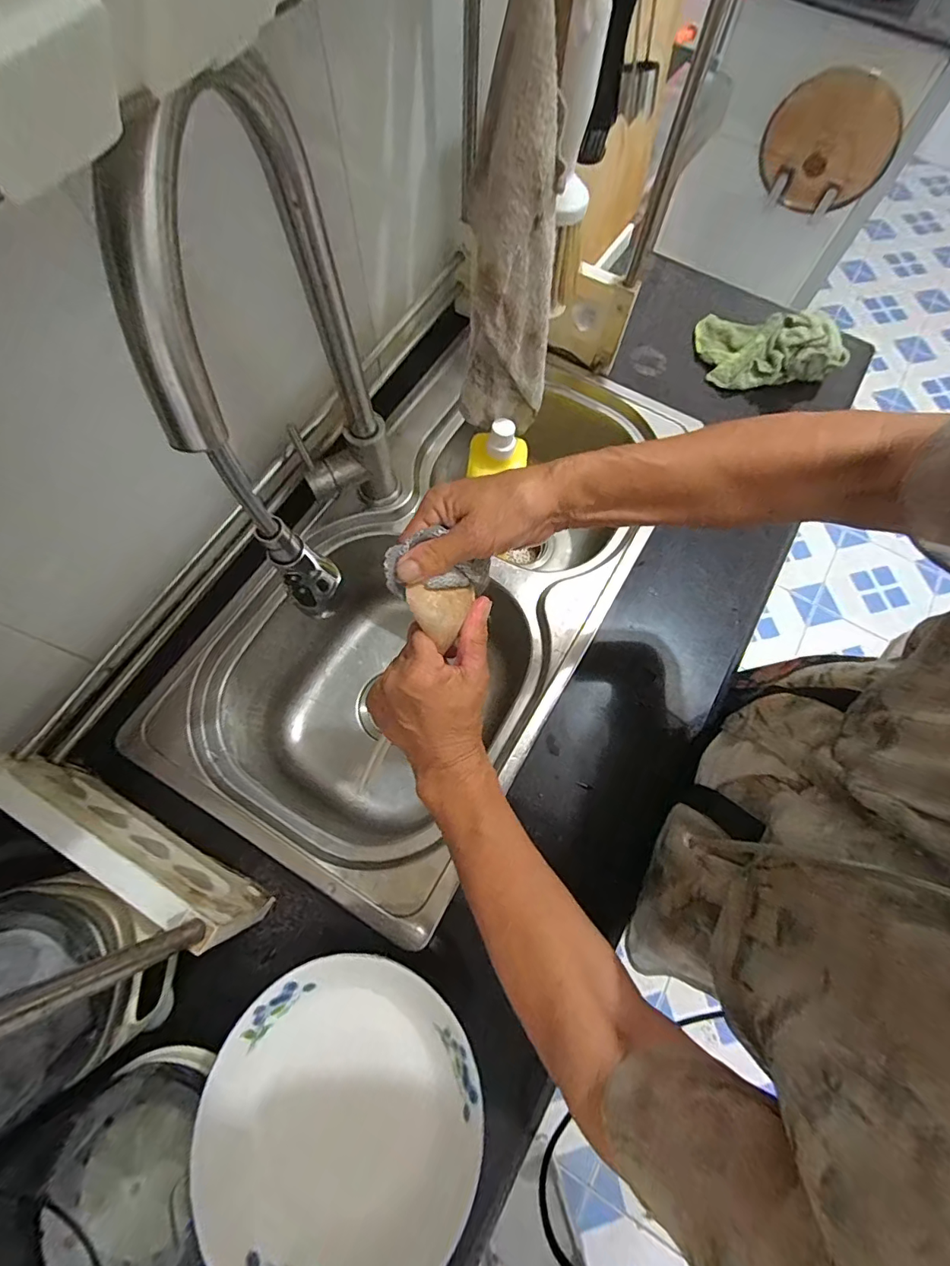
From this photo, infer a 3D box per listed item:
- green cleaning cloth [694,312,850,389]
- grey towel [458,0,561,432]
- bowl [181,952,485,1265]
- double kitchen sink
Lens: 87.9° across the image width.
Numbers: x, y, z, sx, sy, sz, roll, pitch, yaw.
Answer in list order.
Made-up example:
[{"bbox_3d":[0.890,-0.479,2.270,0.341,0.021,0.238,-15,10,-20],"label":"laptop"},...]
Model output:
[{"bbox_3d":[0.419,-0.416,0.696,0.184,0.059,0.128,3,70,-1],"label":"green cleaning cloth"},{"bbox_3d":[0.035,-0.316,0.433,0.083,0.336,0.059,6,70,0],"label":"grey towel"},{"bbox_3d":[-0.088,0.322,0.331,0.178,0.049,0.175,1,70,-2],"label":"bowl"},{"bbox_3d":[-0.026,-0.074,0.679,0.379,0.213,0.769,30,72,9],"label":"double kitchen sink"}]

